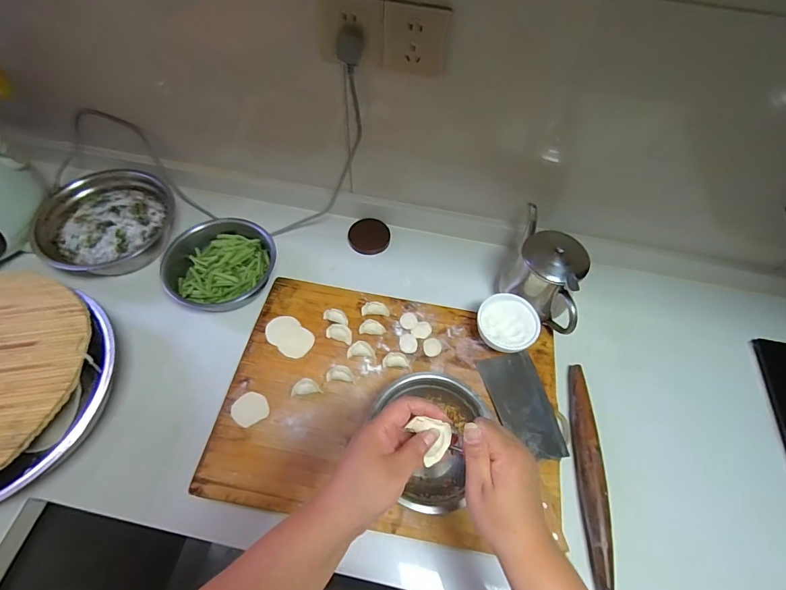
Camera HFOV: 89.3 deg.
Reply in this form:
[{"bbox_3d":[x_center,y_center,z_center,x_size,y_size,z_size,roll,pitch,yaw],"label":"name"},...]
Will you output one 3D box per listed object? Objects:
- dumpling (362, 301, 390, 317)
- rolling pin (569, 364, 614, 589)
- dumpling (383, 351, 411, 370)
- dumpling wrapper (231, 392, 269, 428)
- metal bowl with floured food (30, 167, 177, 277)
[{"bbox_3d":[-0.029,0.024,0.680,0.047,0.013,0.023,6,58,1],"label":"dumpling"},{"bbox_3d":[0.287,0.248,0.581,0.030,0.026,0.305,6,58,1],"label":"rolling pin"},{"bbox_3d":[0.006,0.105,0.634,0.044,0.024,0.021,2,58,-2],"label":"dumpling"},{"bbox_3d":[-0.213,0.169,0.593,0.049,0.004,0.047,-28,64,-19],"label":"dumpling wrapper"},{"bbox_3d":[-0.522,-0.134,0.734,0.216,0.058,0.222,1,58,-2],"label":"metal bowl with floured food"}]

